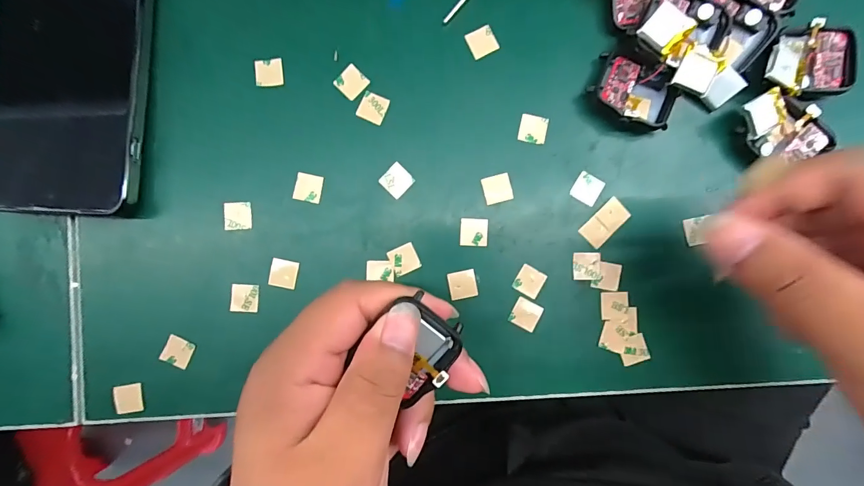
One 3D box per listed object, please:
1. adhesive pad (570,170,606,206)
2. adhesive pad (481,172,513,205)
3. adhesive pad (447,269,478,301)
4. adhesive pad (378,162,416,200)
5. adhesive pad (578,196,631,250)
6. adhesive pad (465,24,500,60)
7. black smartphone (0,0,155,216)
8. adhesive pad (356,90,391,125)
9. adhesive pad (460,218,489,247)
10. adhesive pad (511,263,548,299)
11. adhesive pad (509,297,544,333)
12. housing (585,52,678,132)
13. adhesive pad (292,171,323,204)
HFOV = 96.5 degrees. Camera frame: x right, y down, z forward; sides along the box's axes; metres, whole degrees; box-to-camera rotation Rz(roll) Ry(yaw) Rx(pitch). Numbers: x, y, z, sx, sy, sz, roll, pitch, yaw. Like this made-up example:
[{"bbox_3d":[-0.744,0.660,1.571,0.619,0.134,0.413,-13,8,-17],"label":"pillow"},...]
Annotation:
[{"bbox_3d":[0.089,-0.031,0.218,0.015,0.004,0.016,30,90,1],"label":"adhesive pad"},{"bbox_3d":[0.037,-0.031,0.218,0.016,0.004,0.015,-15,89,0],"label":"adhesive pad"},{"bbox_3d":[0.018,0.024,0.217,0.015,0.004,0.015,-11,89,0],"label":"adhesive pad"},{"bbox_3d":[-0.020,-0.035,0.219,0.015,0.004,0.016,44,90,-5],"label":"adhesive pad"},{"bbox_3d":[0.098,-0.011,0.218,0.028,0.004,0.015,-44,89,0],"label":"adhesive pad"},{"bbox_3d":[0.029,-0.115,0.219,0.016,0.004,0.015,-27,89,0],"label":"adhesive pad"},{"bbox_3d":[-0.196,-0.096,0.210,0.074,0.019,0.157,3,89,0],"label":"black smartphone"},{"bbox_3d":[-0.034,-0.077,0.218,0.015,0.004,0.016,23,90,1],"label":"adhesive pad"},{"bbox_3d":[0.024,-0.006,0.218,0.015,0.004,0.015,2,89,0],"label":"adhesive pad"},{"bbox_3d":[0.056,0.022,0.217,0.015,0.004,0.015,30,90,1],"label":"adhesive pad"},{"bbox_3d":[0.053,0.041,0.217,0.016,0.004,0.016,28,90,1],"label":"adhesive pad"},{"bbox_3d":[0.111,-0.083,0.213,0.046,0.015,0.035,24,90,1],"label":"housing"},{"bbox_3d":[-0.070,-0.031,0.218,0.015,0.004,0.016,9,89,0],"label":"adhesive pad"}]

